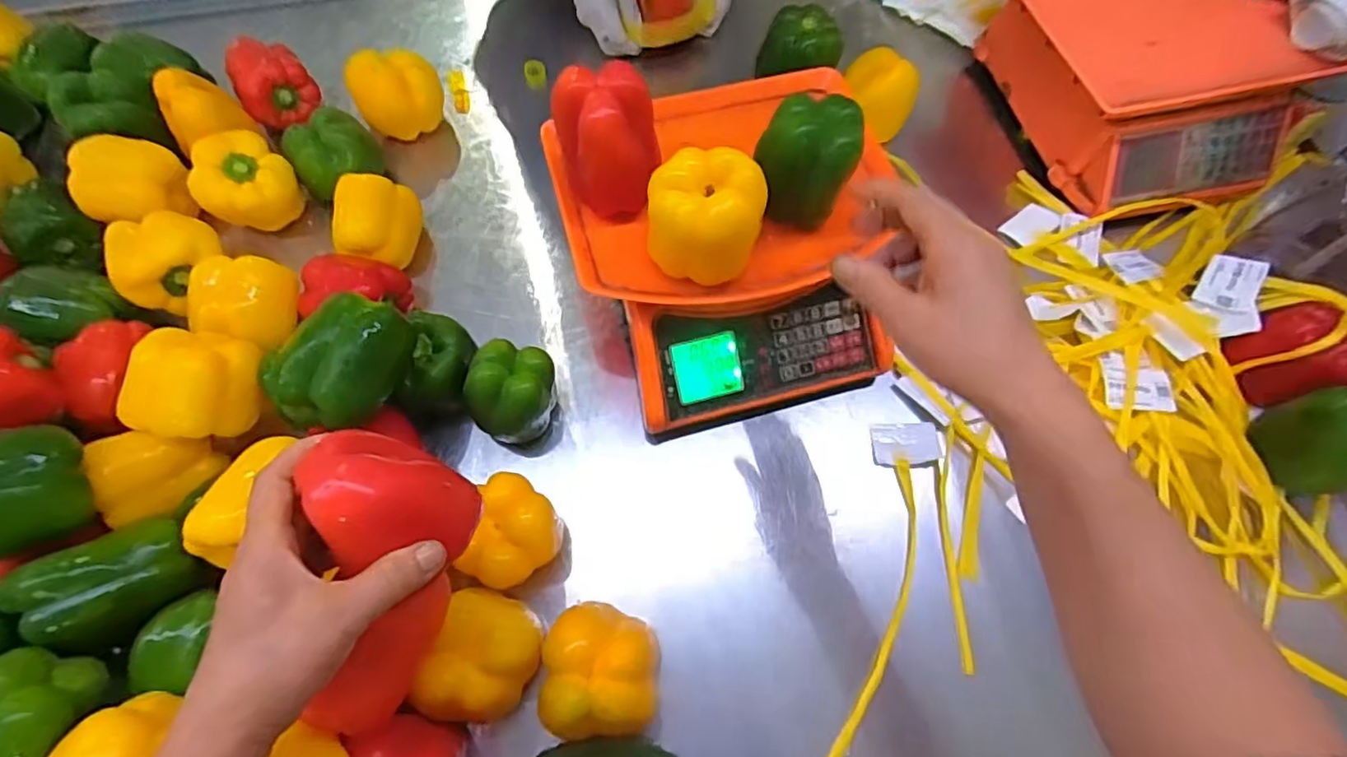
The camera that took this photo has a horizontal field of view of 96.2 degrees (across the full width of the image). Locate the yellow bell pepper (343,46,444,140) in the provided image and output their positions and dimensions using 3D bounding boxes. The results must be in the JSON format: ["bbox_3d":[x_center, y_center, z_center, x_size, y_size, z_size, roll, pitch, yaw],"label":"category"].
[{"bbox_3d":[-0.304,-0.310,0.672,0.096,0.089,0.073,-33,71,-15],"label":"yellow bell pepper"}]

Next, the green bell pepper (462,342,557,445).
[{"bbox_3d":[-0.135,0.012,0.510,0.077,0.074,0.067,-27,70,-13],"label":"green bell pepper"}]

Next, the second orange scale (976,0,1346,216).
[{"bbox_3d":[0.521,-0.343,0.676,0.285,0.113,0.294,-12,67,-7],"label":"second orange scale"}]

